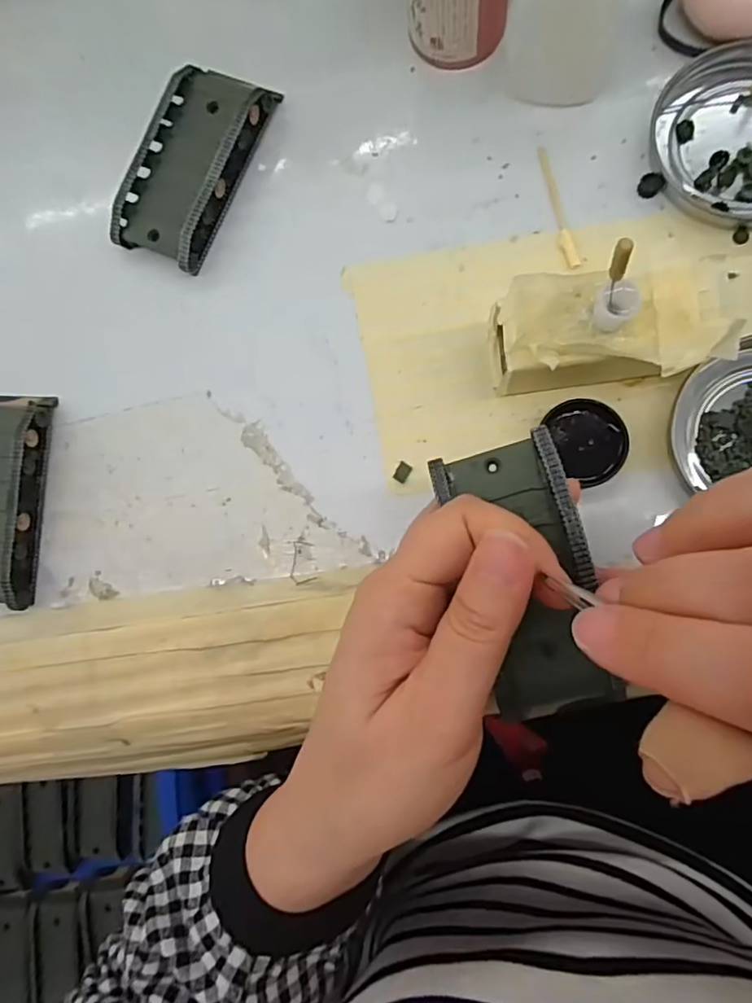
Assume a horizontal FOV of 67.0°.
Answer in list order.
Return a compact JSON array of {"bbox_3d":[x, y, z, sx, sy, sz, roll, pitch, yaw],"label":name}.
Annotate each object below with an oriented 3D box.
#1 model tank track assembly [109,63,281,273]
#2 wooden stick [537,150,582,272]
[{"bbox_3d":[-0.086,-0.158,0.266,0.044,0.020,0.092,25,87,9],"label":"model tank track assembly"},{"bbox_3d":[0.079,-0.130,0.249,0.006,0.004,0.059,-15,82,6],"label":"wooden stick"}]

